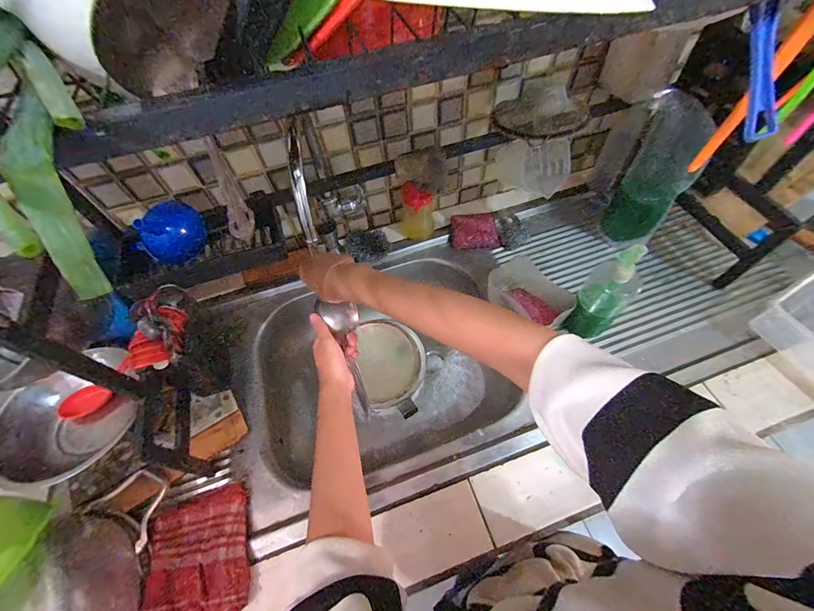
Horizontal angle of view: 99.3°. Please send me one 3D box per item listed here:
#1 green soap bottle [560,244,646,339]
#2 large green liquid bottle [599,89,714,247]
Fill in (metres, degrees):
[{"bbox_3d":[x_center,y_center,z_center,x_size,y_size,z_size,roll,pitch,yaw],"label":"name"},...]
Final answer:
[{"bbox_3d":[0.313,-0.013,0.554,0.072,0.190,0.080,36,68,22],"label":"green soap bottle"},{"bbox_3d":[0.436,-0.239,0.617,0.093,0.264,0.109,17,62,14],"label":"large green liquid bottle"}]

